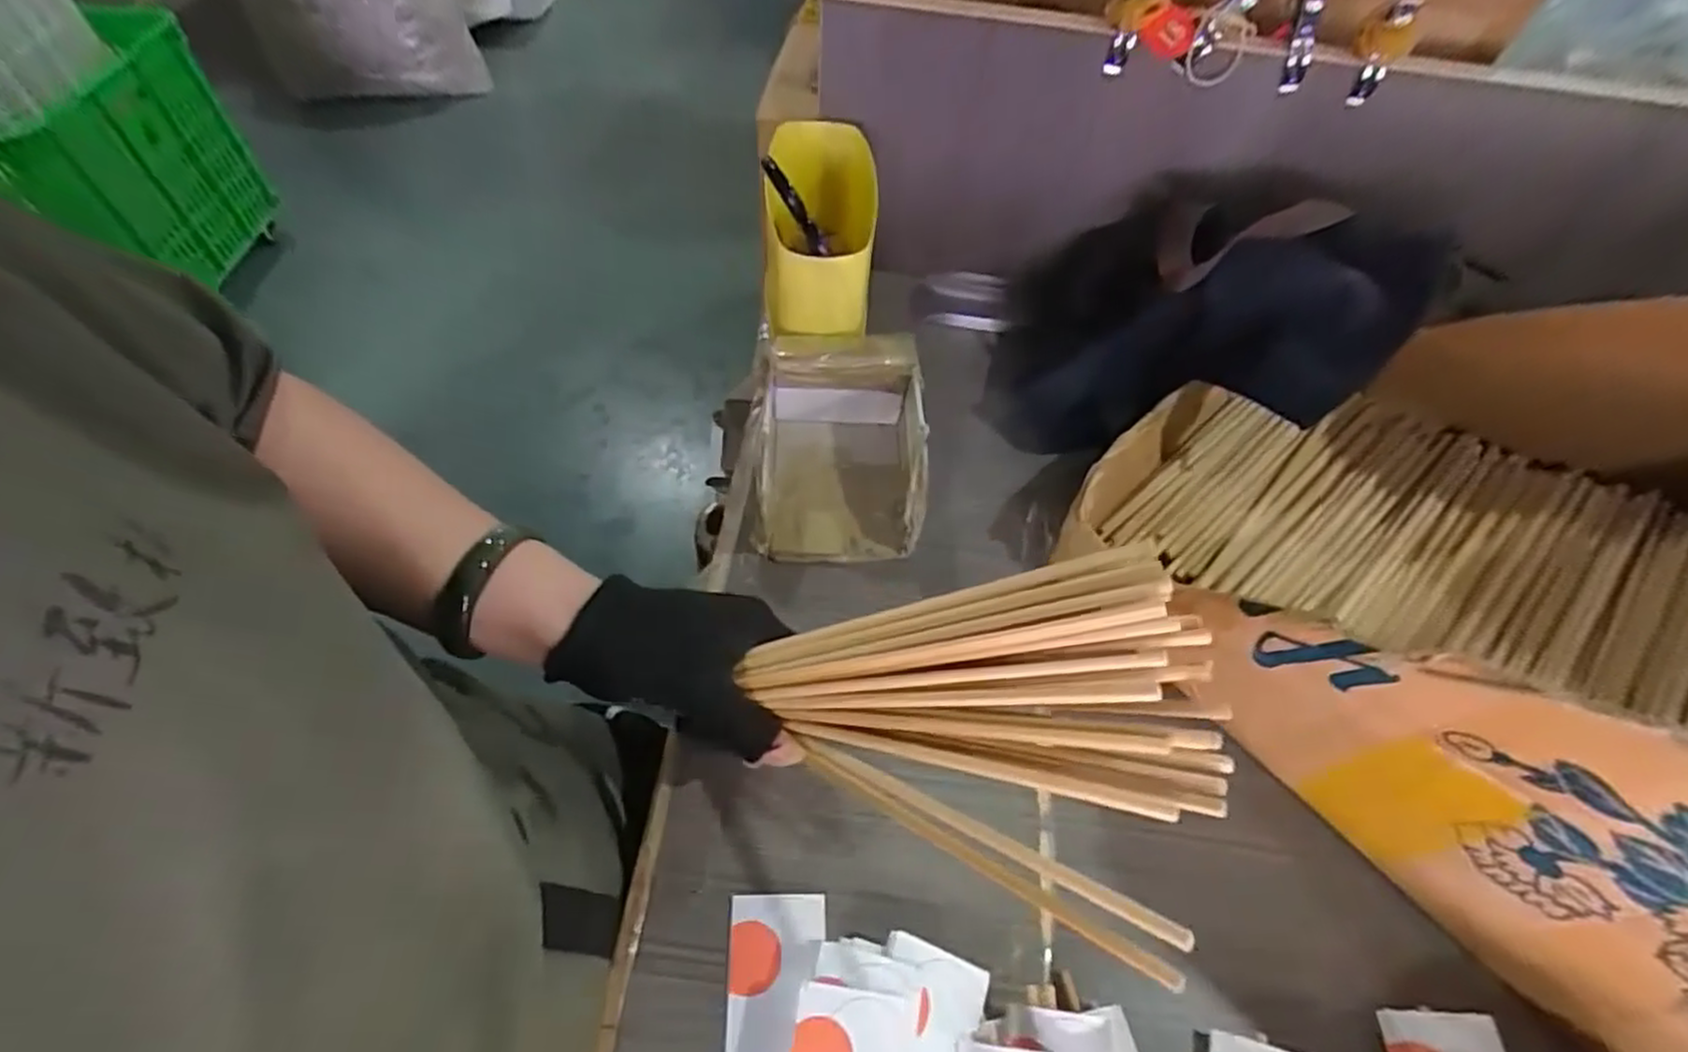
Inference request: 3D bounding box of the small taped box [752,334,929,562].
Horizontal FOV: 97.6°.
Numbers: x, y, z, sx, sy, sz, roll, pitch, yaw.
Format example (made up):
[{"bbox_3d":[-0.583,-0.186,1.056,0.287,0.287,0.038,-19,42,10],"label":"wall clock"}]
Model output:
[{"bbox_3d":[-0.003,-0.052,0.482,0.107,0.064,0.136,0,58,-3],"label":"small taped box"}]

